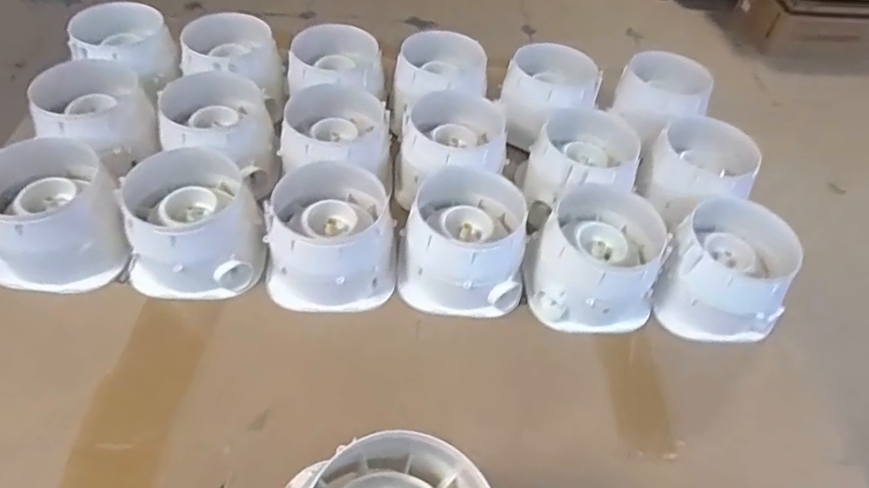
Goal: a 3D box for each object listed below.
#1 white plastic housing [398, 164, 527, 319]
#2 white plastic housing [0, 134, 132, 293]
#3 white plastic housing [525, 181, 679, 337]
[{"bbox_3d":[0.032,-0.006,0.650,0.132,0.092,0.144,4,50,-3],"label":"white plastic housing"},{"bbox_3d":[-0.399,-0.028,0.618,0.137,0.089,0.151,-29,59,-27],"label":"white plastic housing"},{"bbox_3d":[0.172,0.007,0.645,0.138,0.089,0.155,8,50,1],"label":"white plastic housing"}]

